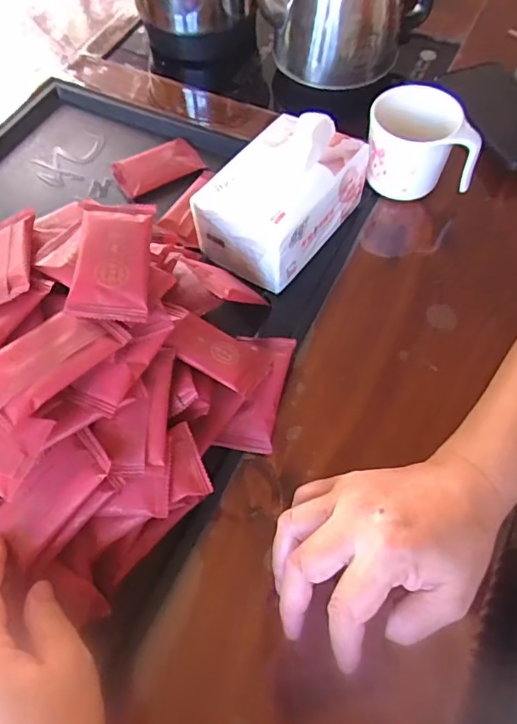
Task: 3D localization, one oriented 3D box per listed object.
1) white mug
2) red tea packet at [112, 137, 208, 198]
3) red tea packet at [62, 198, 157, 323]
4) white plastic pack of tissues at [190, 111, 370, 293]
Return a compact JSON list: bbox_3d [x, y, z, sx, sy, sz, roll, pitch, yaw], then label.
[{"bbox_3d":[0.143,-0.196,0.477,0.091,0.068,0.069,-1,61,0],"label":"white mug"},{"bbox_3d":[-0.104,-0.202,0.547,0.085,0.010,0.044,-30,84,-10],"label":"red tea packet"},{"bbox_3d":[-0.096,-0.070,0.351,0.048,0.014,0.091,-1,61,0],"label":"red tea packet"},{"bbox_3d":[0.023,-0.145,0.459,0.088,0.084,0.135,34,67,17],"label":"white plastic pack of tissues"}]

